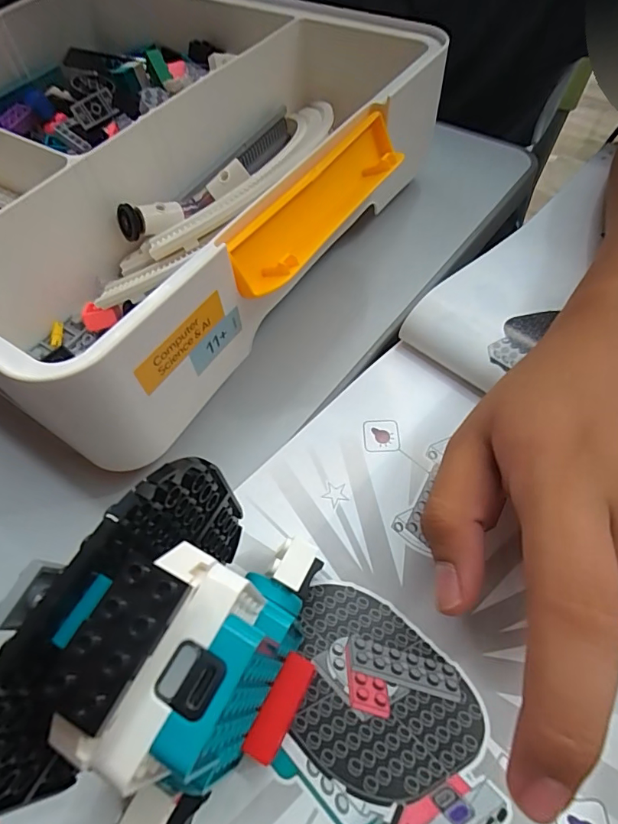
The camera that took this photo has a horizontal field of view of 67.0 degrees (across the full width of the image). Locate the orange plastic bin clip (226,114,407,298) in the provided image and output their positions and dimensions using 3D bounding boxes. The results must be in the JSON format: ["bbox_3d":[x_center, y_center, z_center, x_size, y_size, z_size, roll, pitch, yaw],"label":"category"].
[{"bbox_3d":[0.008,-0.096,0.221,0.023,0.031,0.122,28,63,18],"label":"orange plastic bin clip"}]

